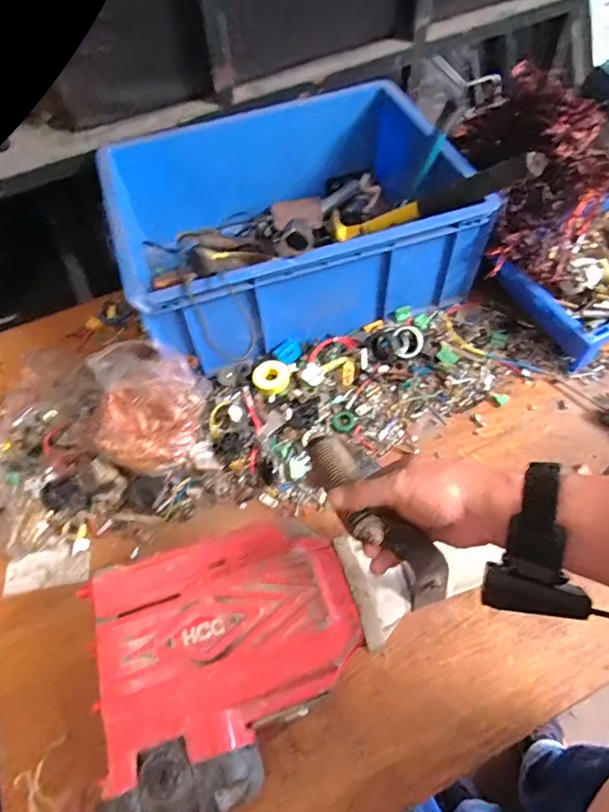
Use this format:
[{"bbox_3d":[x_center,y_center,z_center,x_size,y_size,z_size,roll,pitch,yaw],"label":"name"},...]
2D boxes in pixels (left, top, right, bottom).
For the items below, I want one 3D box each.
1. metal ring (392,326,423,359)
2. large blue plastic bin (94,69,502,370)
[{"bbox_3d":[0.148,-0.092,0.710,0.044,0.007,0.046,0,87,-6],"label":"metal ring"},{"bbox_3d":[-0.020,-0.280,0.751,0.476,0.194,0.369,-18,57,-9],"label":"large blue plastic bin"}]

